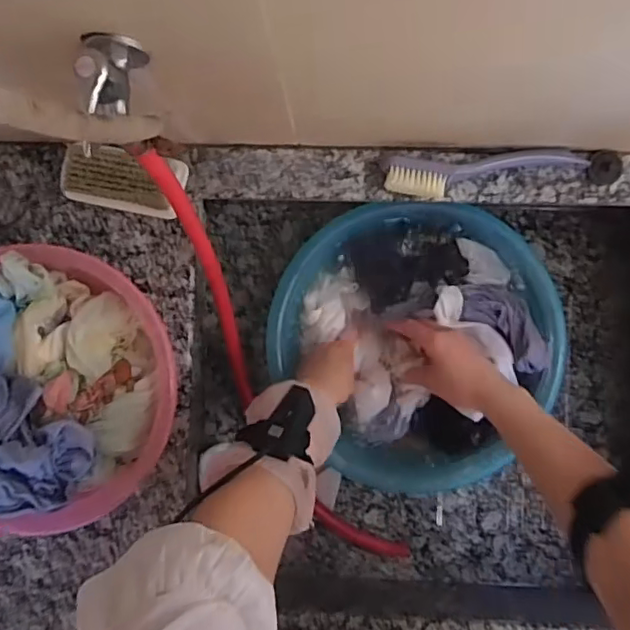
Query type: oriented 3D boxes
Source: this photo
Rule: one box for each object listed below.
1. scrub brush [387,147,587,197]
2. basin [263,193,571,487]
[{"bbox_3d":[0.188,-0.158,0.645,0.221,0.030,0.049,-3,89,2],"label":"scrub brush"},{"bbox_3d":[0.121,0.054,0.754,0.339,0.138,0.365,0,90,2],"label":"basin"}]

